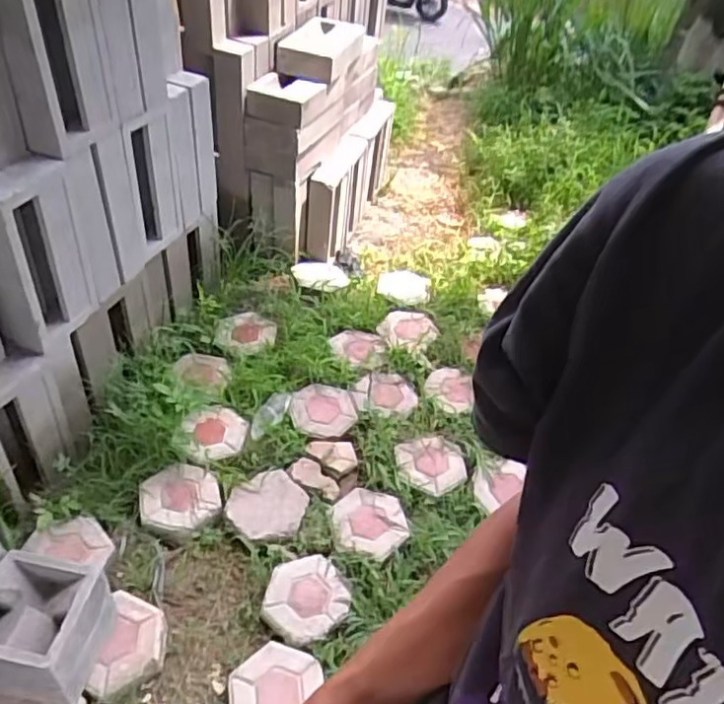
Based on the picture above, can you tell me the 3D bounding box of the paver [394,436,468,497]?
[{"bbox_3d":[0.196,0.317,1.782,0.200,0.029,0.173,-9,44,-16],"label":"paver"}]

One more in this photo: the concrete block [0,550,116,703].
[{"bbox_3d":[-0.625,0.540,1.240,0.217,0.187,0.212,10,42,5],"label":"concrete block"}]

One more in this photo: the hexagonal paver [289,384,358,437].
[{"bbox_3d":[-0.116,0.175,1.892,0.197,0.049,0.181,-1,44,-8],"label":"hexagonal paver"}]

